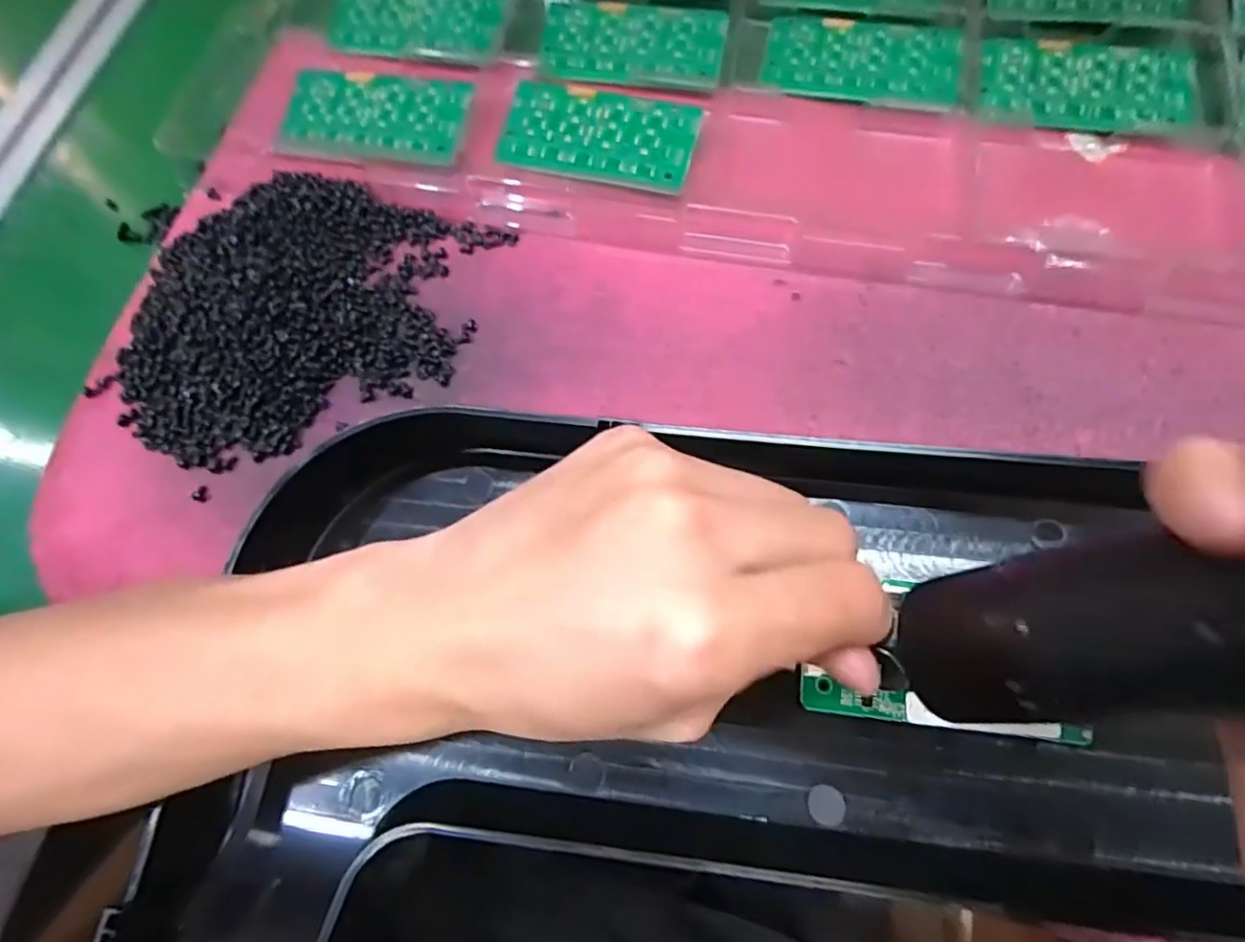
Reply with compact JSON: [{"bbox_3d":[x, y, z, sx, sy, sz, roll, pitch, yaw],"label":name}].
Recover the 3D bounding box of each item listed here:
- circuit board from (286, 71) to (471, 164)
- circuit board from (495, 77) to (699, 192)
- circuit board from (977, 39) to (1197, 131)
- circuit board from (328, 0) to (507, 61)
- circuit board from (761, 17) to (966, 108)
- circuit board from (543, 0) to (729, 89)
[{"bbox_3d":[-0.122,-0.175,0.328,0.091,0.004,0.048,10,72,5],"label":"circuit board"},{"bbox_3d":[-0.012,-0.162,0.320,0.092,0.006,0.048,15,72,7],"label":"circuit board"},{"bbox_3d":[0.222,-0.188,0.321,0.095,0.010,0.049,6,71,4],"label":"circuit board"},{"bbox_3d":[-0.109,-0.243,0.353,0.089,0.004,0.052,9,72,5],"label":"circuit board"},{"bbox_3d":[0.121,-0.208,0.336,0.094,0.008,0.055,11,72,6],"label":"circuit board"},{"bbox_3d":[0.005,-0.222,0.344,0.094,0.004,0.051,10,72,5],"label":"circuit board"}]

